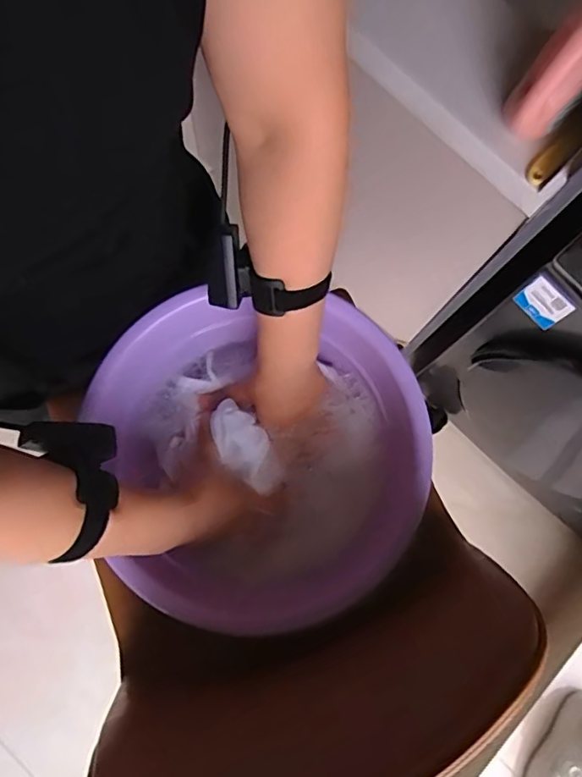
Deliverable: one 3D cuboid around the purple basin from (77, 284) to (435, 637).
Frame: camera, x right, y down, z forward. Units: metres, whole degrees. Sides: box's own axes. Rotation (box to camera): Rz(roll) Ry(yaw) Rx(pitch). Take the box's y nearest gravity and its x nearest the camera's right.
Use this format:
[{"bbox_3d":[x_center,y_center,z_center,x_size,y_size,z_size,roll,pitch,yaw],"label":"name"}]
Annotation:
[{"bbox_3d":[-0.020,0.060,0.541,0.291,0.122,0.276,0,78,-1],"label":"purple basin"}]

